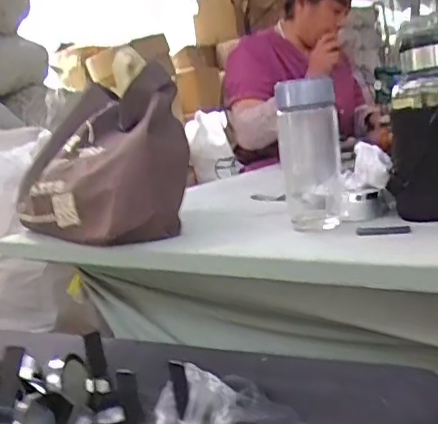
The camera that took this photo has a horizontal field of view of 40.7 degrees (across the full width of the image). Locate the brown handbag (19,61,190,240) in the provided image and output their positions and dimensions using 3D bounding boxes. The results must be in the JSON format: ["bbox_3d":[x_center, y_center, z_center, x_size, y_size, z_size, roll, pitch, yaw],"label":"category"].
[{"bbox_3d":[-0.157,-0.077,0.815,0.165,0.203,0.249,-19,14,-43],"label":"brown handbag"}]

